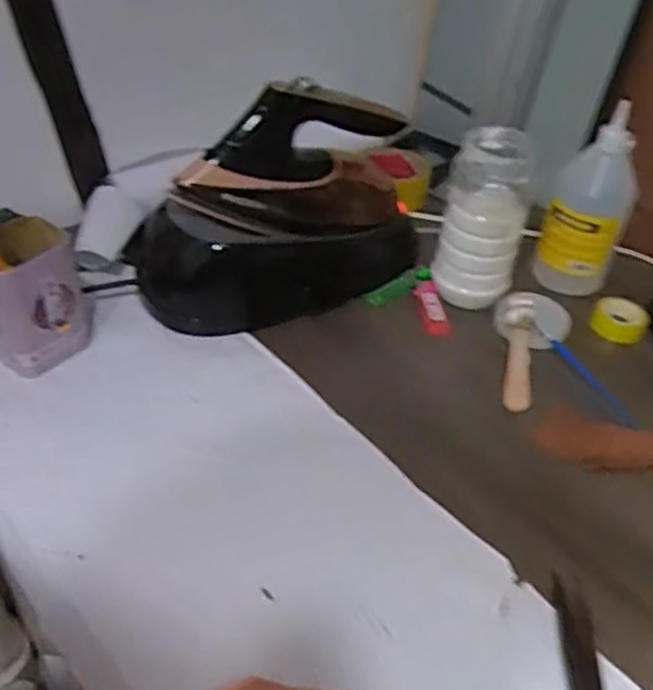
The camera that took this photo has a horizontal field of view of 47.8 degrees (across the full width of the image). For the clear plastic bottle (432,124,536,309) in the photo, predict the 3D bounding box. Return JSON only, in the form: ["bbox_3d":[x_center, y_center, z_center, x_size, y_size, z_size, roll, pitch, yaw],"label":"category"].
[{"bbox_3d":[0.155,-0.124,0.721,0.077,0.169,0.077,17,40,14],"label":"clear plastic bottle"}]

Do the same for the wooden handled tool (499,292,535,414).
[{"bbox_3d":[0.180,0.003,0.692,0.029,0.025,0.141,8,42,3],"label":"wooden handled tool"}]

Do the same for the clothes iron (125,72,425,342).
[{"bbox_3d":[-0.038,-0.132,0.693,0.281,0.185,0.110,-13,45,-19],"label":"clothes iron"}]

